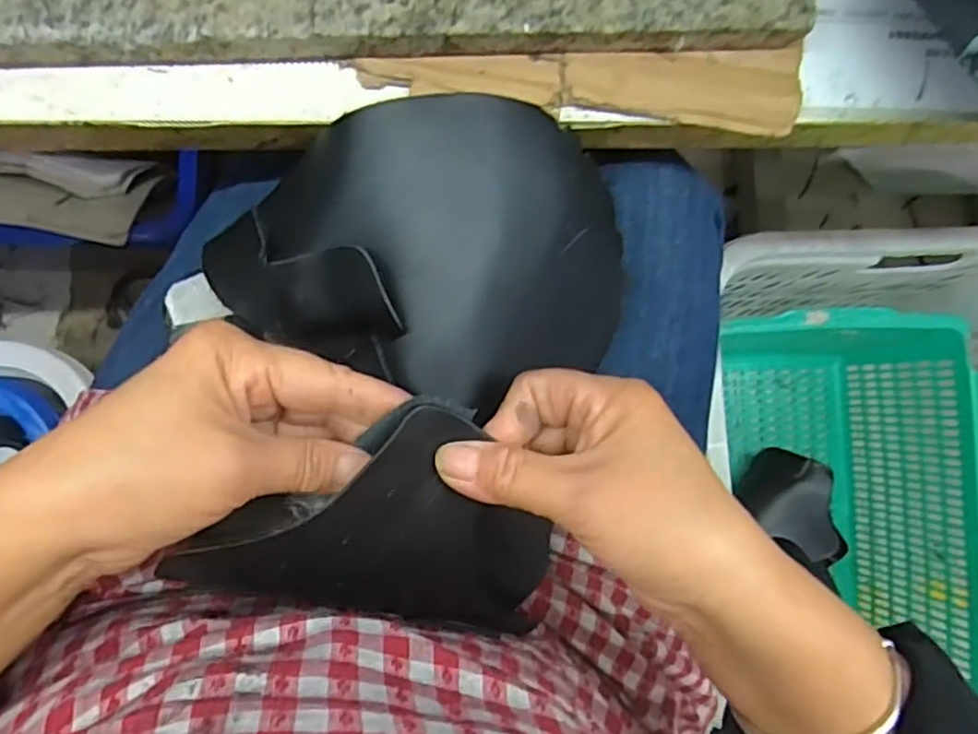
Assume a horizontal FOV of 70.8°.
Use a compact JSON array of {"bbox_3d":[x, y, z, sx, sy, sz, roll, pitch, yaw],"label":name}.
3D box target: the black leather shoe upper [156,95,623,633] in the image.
[{"bbox_3d":[-0.023,0.004,0.309,0.203,0.090,0.230,-5,89,-9],"label":"black leather shoe upper"}]

